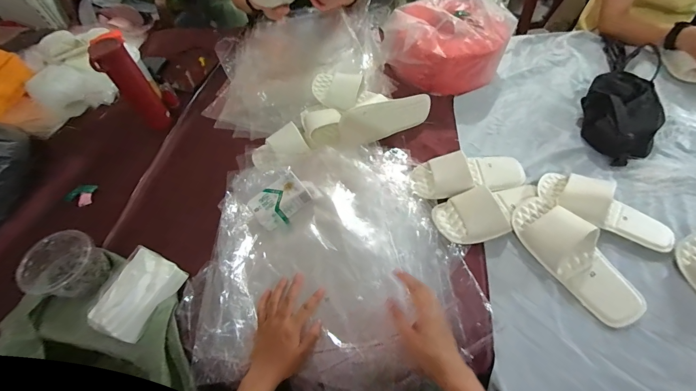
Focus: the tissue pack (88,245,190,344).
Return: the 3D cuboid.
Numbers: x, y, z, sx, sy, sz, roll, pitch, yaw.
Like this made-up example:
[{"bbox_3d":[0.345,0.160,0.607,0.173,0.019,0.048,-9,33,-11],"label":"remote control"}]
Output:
[{"bbox_3d":[-0.361,0.165,0.530,0.090,0.057,0.132,21,60,18],"label":"tissue pack"}]

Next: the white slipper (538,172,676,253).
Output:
[{"bbox_3d":[0.475,0.020,0.572,0.086,0.052,0.221,-41,62,-21],"label":"white slipper"}]

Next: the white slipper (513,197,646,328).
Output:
[{"bbox_3d":[0.388,0.100,0.529,0.099,0.059,0.234,-25,58,-12],"label":"white slipper"}]

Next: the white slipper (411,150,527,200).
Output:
[{"bbox_3d":[0.249,-0.051,0.633,0.234,0.042,0.094,-7,56,0],"label":"white slipper"}]

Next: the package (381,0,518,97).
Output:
[{"bbox_3d":[0.258,-0.405,0.825,0.282,0.144,0.244,-21,57,-9],"label":"package"}]

